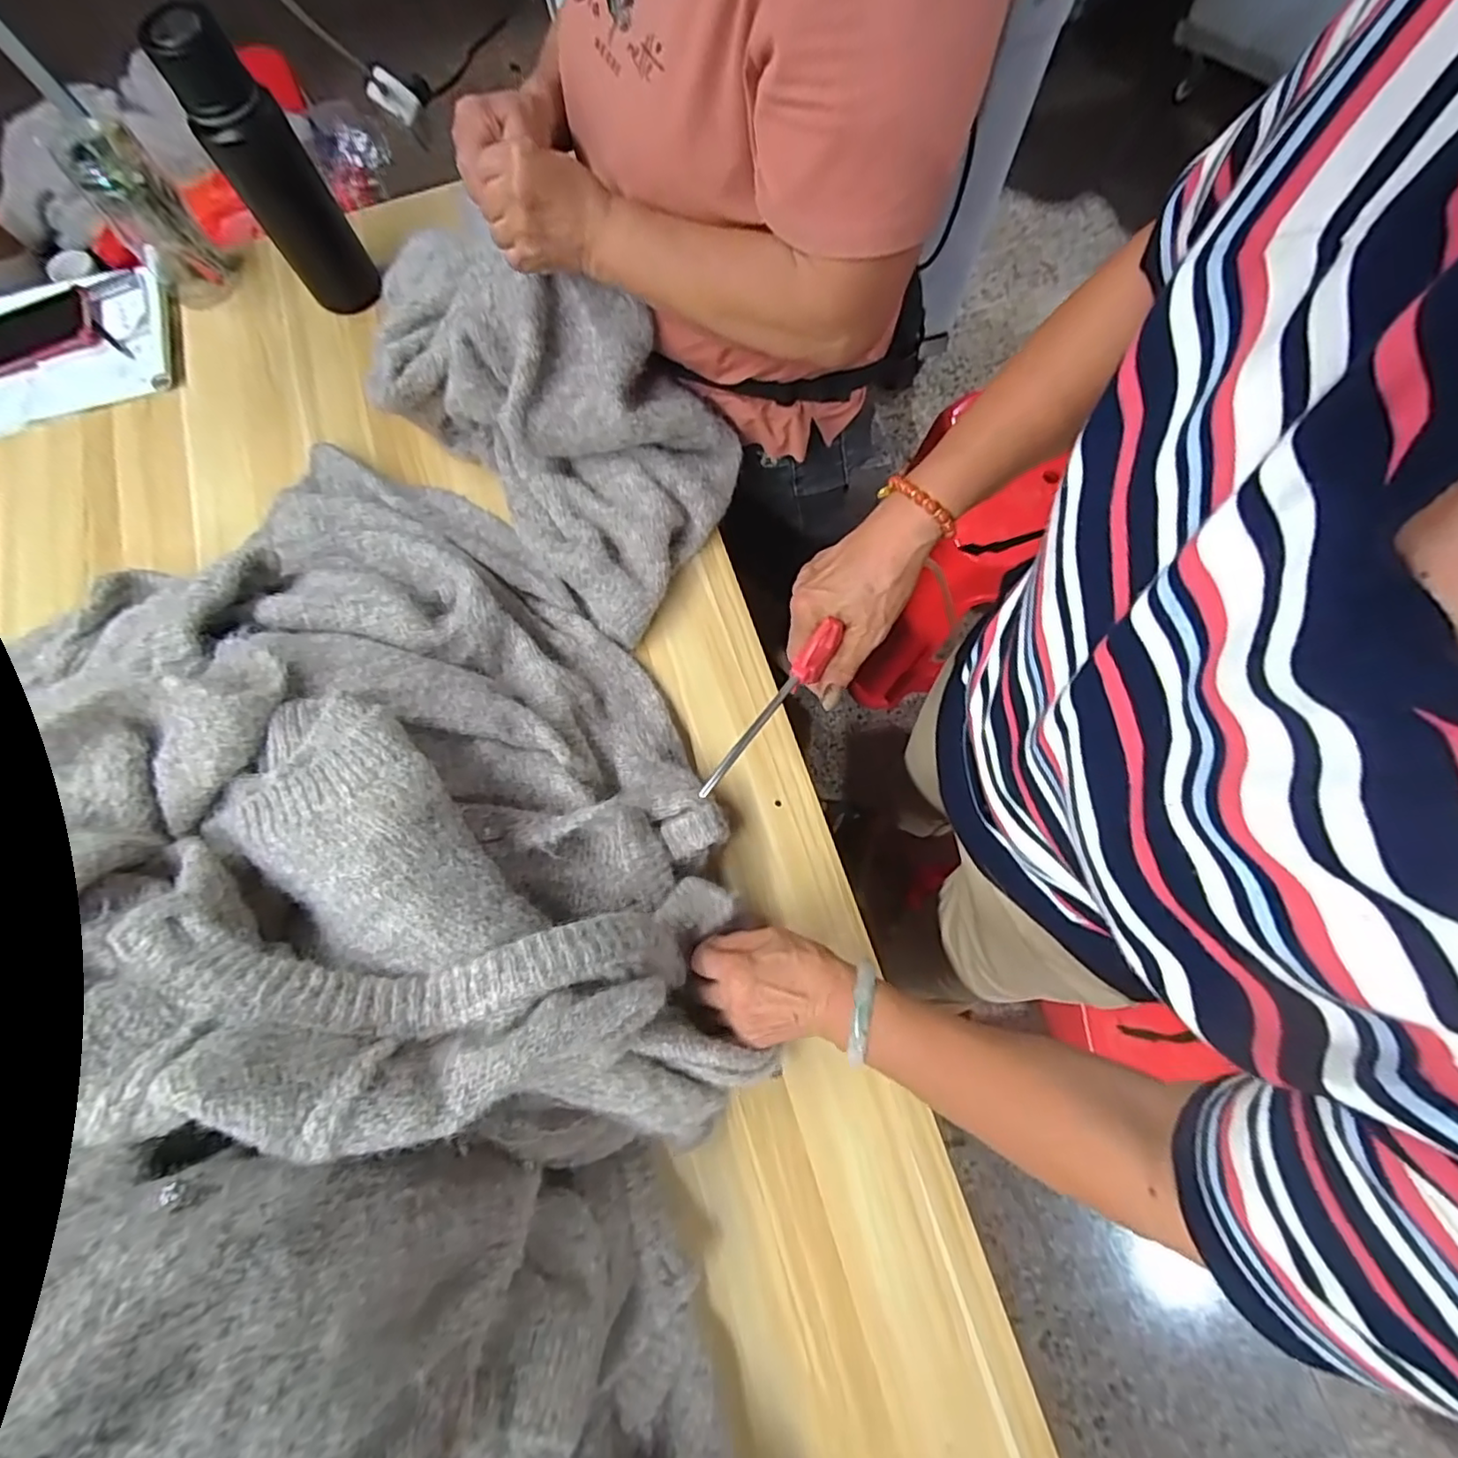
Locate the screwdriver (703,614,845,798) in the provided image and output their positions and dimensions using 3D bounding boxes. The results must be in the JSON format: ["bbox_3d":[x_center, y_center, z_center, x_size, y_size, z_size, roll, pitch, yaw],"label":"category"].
[{"bbox_3d":[0.028,-0.011,0.411,0.017,0.023,0.138,39,86,11],"label":"screwdriver"}]

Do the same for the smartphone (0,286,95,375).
[{"bbox_3d":[-0.839,-0.473,0.743,0.150,0.013,0.079,-21,88,-2],"label":"smartphone"}]

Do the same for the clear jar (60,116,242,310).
[{"bbox_3d":[-0.654,-0.575,0.710,0.076,0.176,0.080,0,75,2],"label":"clear jar"}]

